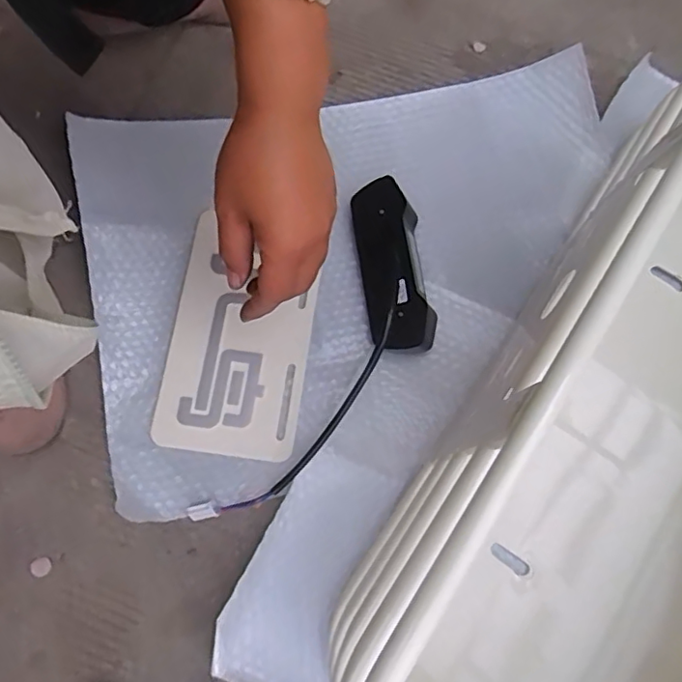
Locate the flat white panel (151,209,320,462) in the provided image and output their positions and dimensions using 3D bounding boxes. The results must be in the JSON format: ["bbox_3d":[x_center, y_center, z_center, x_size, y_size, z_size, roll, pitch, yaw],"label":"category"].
[{"bbox_3d":[-0.088,0.000,0.512,0.119,0.008,0.198,7,74,2],"label":"flat white panel"}]

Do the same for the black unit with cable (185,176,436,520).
[{"bbox_3d":[0.003,0.014,0.481,0.111,0.047,0.317,24,75,6],"label":"black unit with cable"}]

